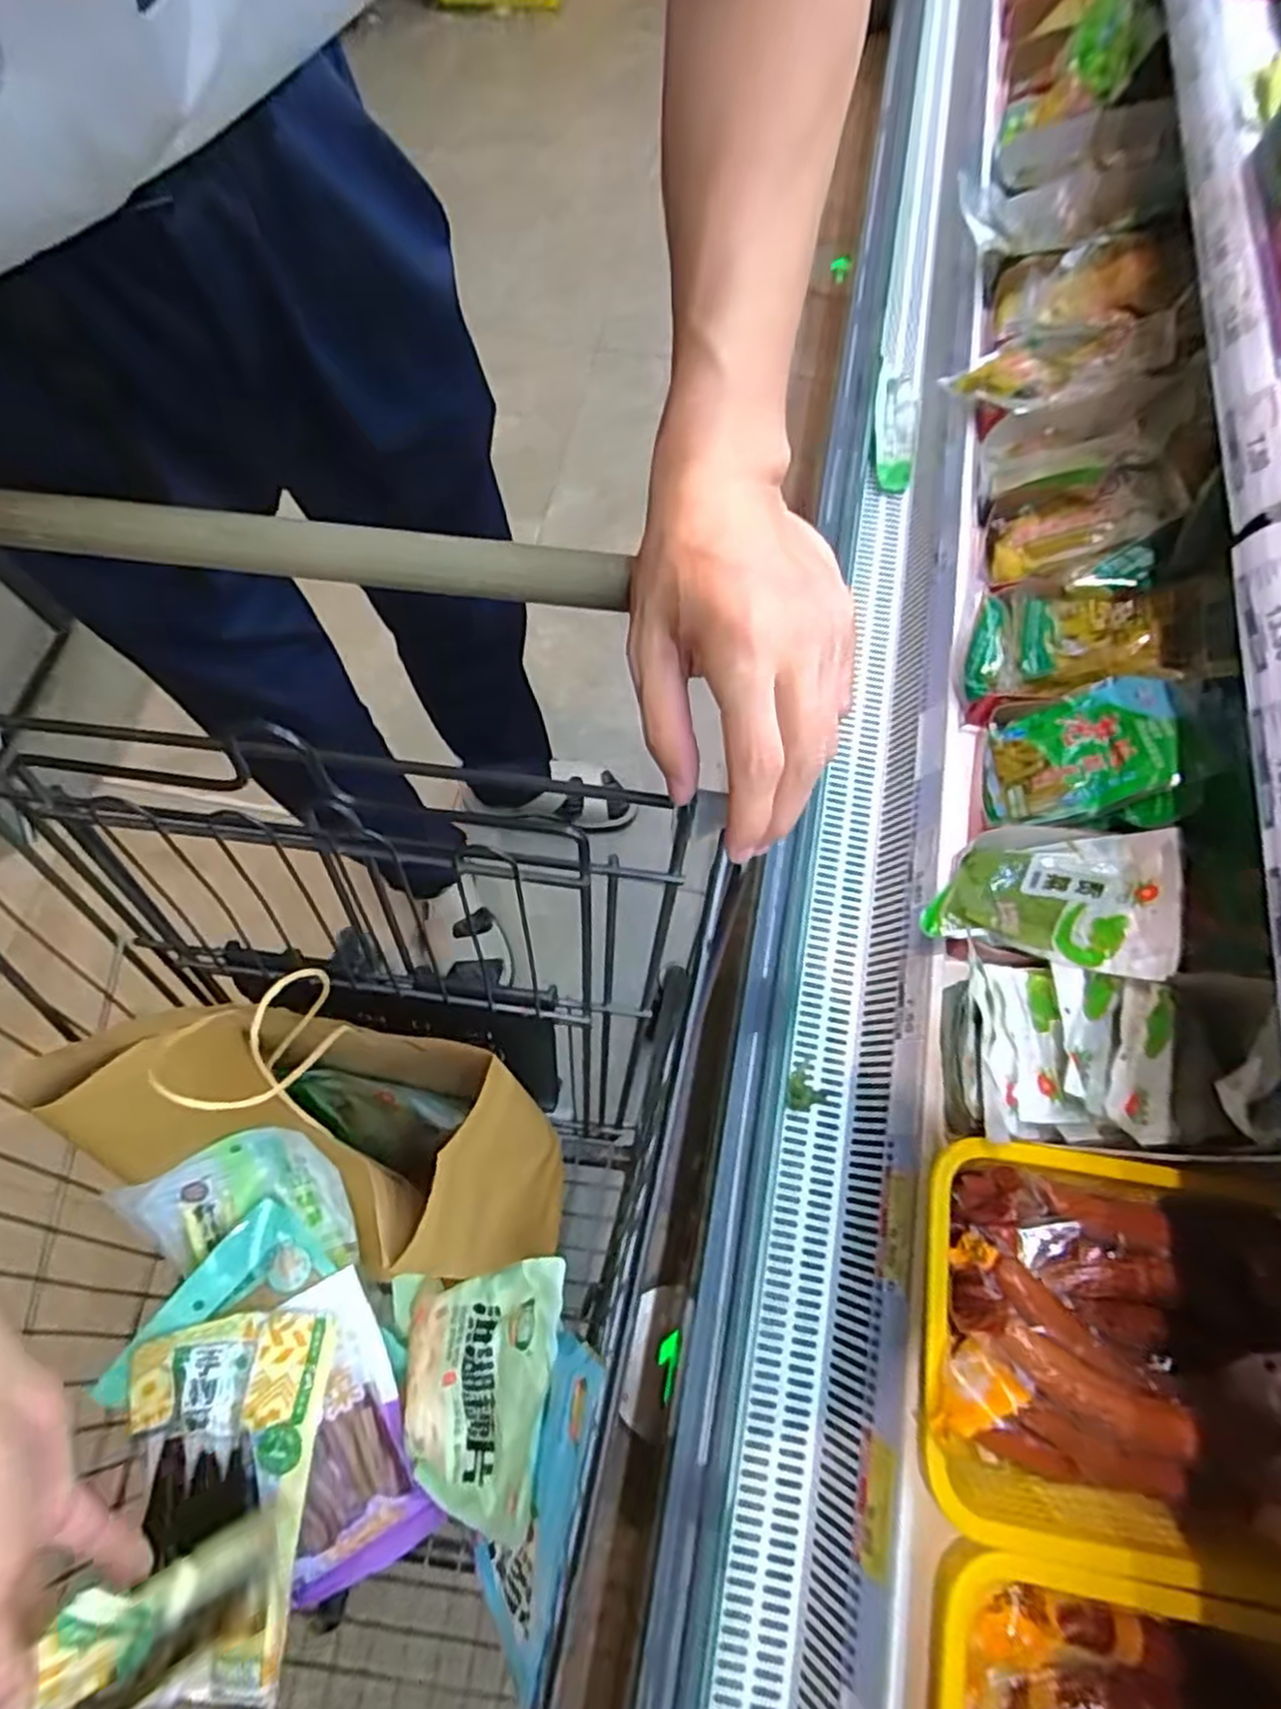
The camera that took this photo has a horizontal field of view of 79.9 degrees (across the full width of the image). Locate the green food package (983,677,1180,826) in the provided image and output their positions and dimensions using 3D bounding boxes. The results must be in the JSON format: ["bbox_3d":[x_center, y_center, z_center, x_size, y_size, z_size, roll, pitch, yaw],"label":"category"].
[{"bbox_3d":[0.420,-0.104,0.742,0.023,0.164,0.138,37,53,-34],"label":"green food package"}]

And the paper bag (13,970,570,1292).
[{"bbox_3d":[-0.209,0.202,0.536,0.300,0.251,0.160,20,69,7],"label":"paper bag"}]

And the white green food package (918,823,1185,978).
[{"bbox_3d":[0.373,0.031,0.688,0.191,0.020,0.150,8,51,43],"label":"white green food package"}]

